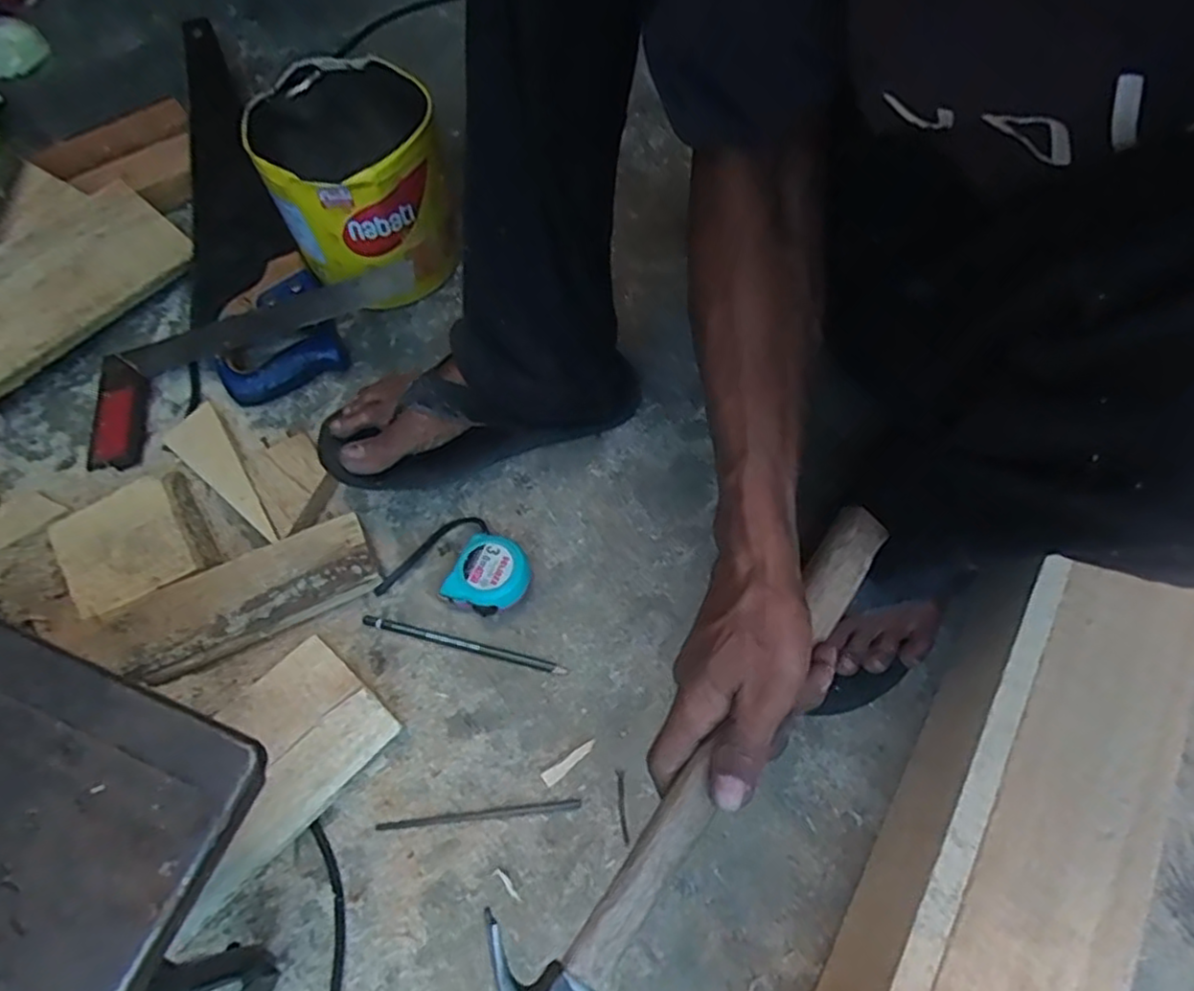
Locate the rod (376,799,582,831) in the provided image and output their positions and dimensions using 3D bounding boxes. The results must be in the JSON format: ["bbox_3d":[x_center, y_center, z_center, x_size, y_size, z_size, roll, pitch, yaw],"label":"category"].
[{"bbox_3d":[-0.082,0.225,0.484,0.139,0.004,0.007,-5,62,-5],"label":"rod"}]

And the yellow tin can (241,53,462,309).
[{"bbox_3d":[-0.221,-0.288,0.646,0.141,0.175,0.172,-16,63,-10],"label":"yellow tin can"}]

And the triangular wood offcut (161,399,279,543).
[{"bbox_3d":[-0.306,-0.023,0.575,0.144,0.015,0.046,40,67,18],"label":"triangular wood offcut"}]

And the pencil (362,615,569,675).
[{"bbox_3d":[-0.103,0.117,0.536,0.159,0.007,0.011,14,62,5],"label":"pencil"}]

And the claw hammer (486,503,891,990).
[{"bbox_3d":[0.069,0.131,0.363,0.085,0.033,0.319,34,71,15],"label":"claw hammer"}]

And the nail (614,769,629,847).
[{"bbox_3d":[0.018,0.218,0.485,0.006,0.004,0.048,-5,62,-5],"label":"nail"}]

